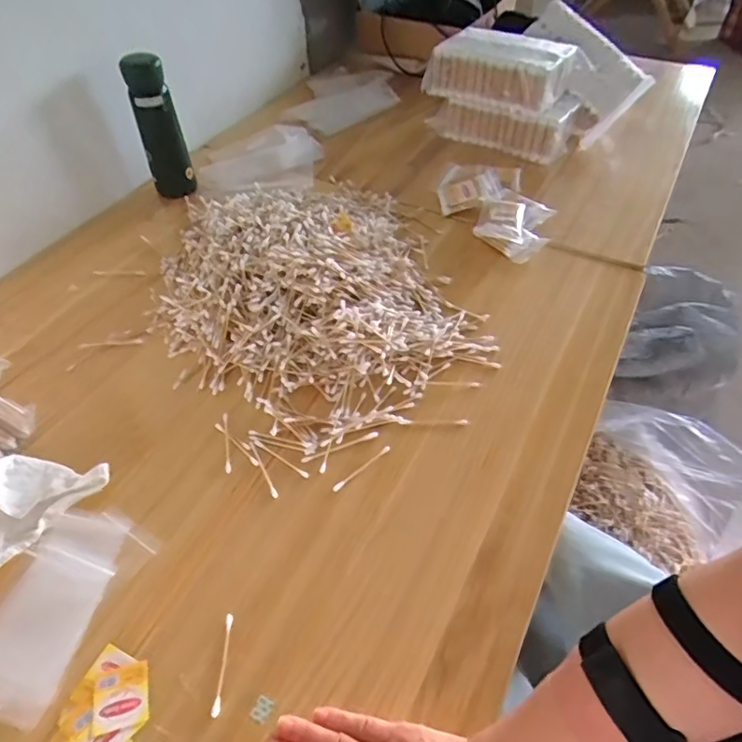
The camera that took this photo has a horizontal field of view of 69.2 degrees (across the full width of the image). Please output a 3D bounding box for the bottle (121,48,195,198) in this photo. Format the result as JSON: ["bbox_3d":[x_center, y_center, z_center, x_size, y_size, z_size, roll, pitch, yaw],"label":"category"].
[{"bbox_3d":[-0.324,-0.372,0.824,0.063,0.200,0.055,-17,50,-13],"label":"bottle"}]

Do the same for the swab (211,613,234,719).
[{"bbox_3d":[-0.121,0.240,0.441,0.007,0.004,0.075,-1,49,1],"label":"swab"}]

